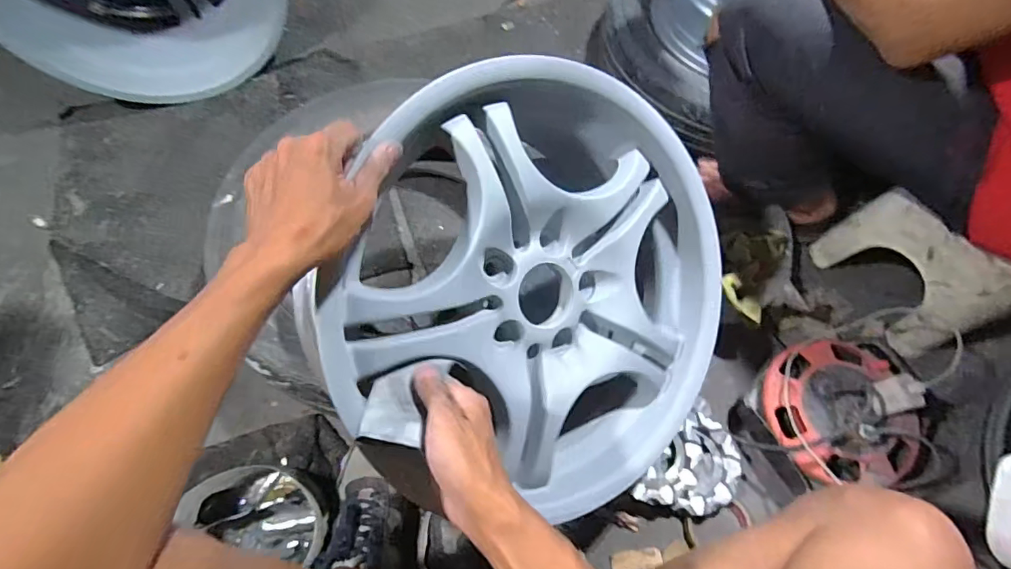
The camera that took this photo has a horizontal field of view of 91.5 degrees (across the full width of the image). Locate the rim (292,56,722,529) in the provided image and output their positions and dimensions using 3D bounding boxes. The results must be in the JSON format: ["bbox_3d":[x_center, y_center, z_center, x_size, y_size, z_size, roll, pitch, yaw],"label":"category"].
[{"bbox_3d":[0.009,0.005,0.581,0.461,0.220,0.457,44,73,-25],"label":"rim"}]

